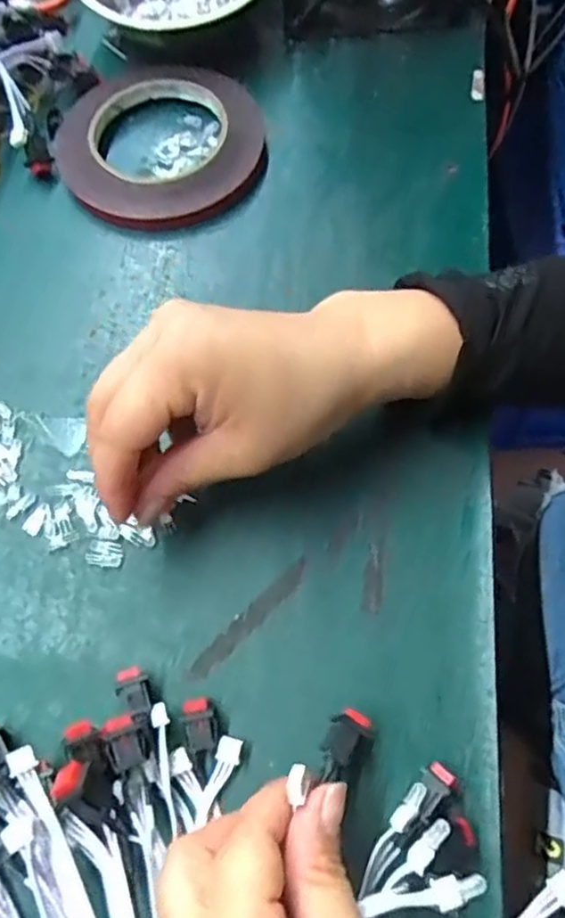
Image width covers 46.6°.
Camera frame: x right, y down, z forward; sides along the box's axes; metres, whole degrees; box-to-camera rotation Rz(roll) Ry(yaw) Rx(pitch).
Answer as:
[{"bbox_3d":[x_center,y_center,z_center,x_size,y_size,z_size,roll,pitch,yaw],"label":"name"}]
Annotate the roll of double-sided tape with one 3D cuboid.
[{"bbox_3d":[-0.072,-0.192,0.390,0.121,0.017,0.129,15,68,7],"label":"roll of double-sided tape"}]

